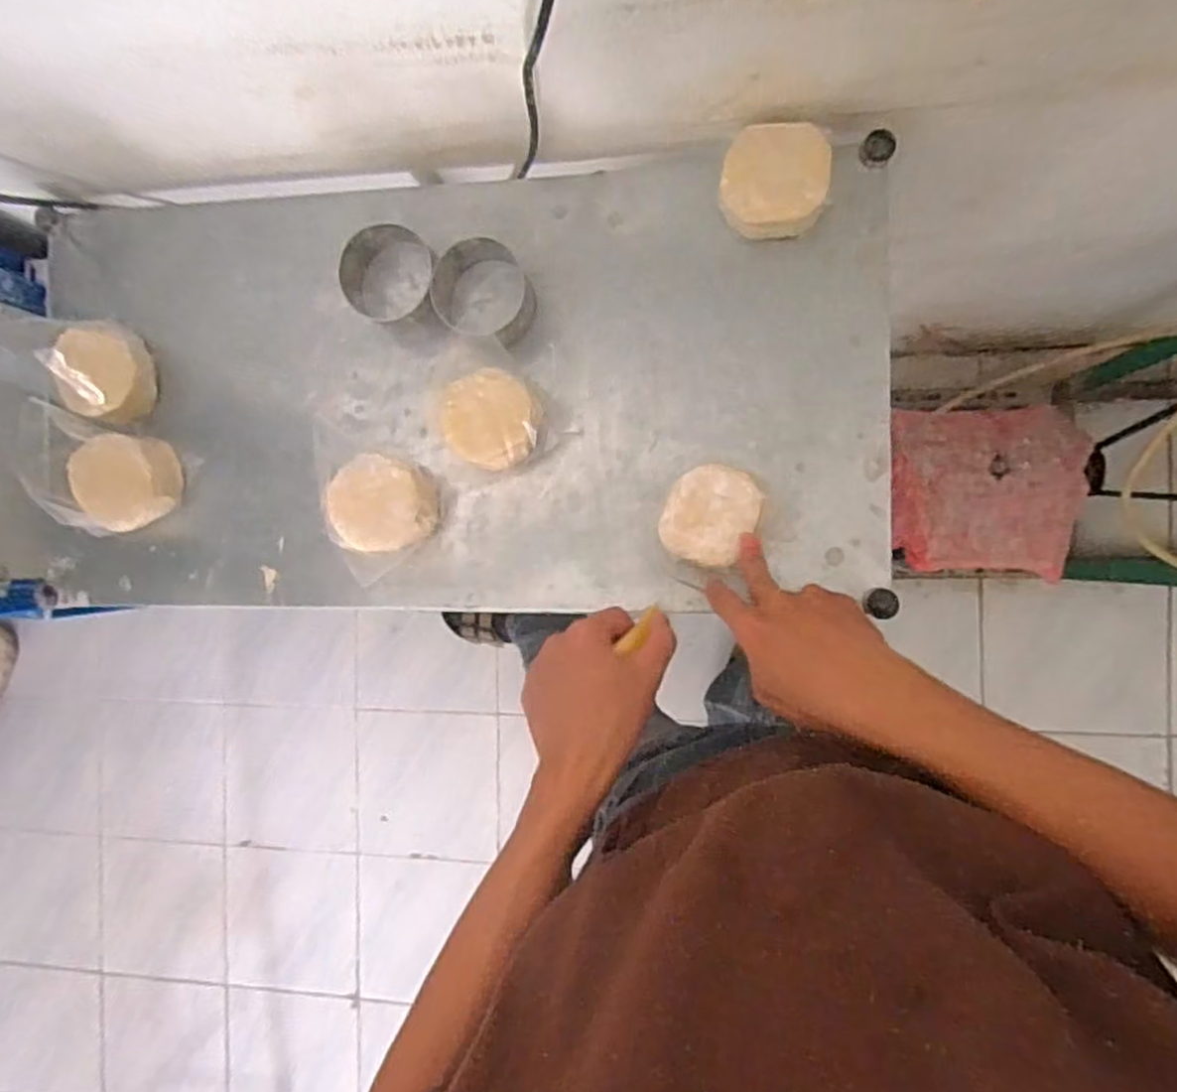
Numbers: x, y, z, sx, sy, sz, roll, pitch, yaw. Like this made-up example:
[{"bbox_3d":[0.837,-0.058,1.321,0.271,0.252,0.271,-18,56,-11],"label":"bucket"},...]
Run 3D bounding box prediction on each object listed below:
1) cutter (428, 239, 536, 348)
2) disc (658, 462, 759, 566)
[{"bbox_3d":[-0.089,-0.218,0.629,0.080,0.055,0.078,0,90,9],"label":"cutter"},{"bbox_3d":[0.096,-0.025,0.570,0.070,0.014,0.077,0,90,9],"label":"disc"}]

